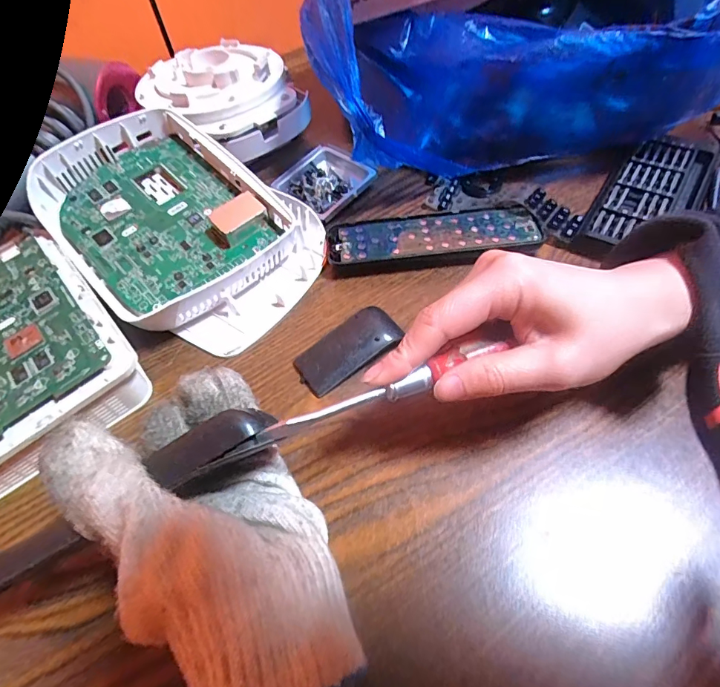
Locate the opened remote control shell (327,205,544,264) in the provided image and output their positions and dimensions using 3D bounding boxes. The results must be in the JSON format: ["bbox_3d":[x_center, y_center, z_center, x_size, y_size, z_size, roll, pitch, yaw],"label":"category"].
[{"bbox_3d":[0.053,-0.077,0.331,0.152,0.018,0.042,-5,53,1],"label":"opened remote control shell"}]

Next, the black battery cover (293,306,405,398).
[{"bbox_3d":[-0.008,0.002,0.280,0.068,0.015,0.035,-29,57,-16],"label":"black battery cover"}]

